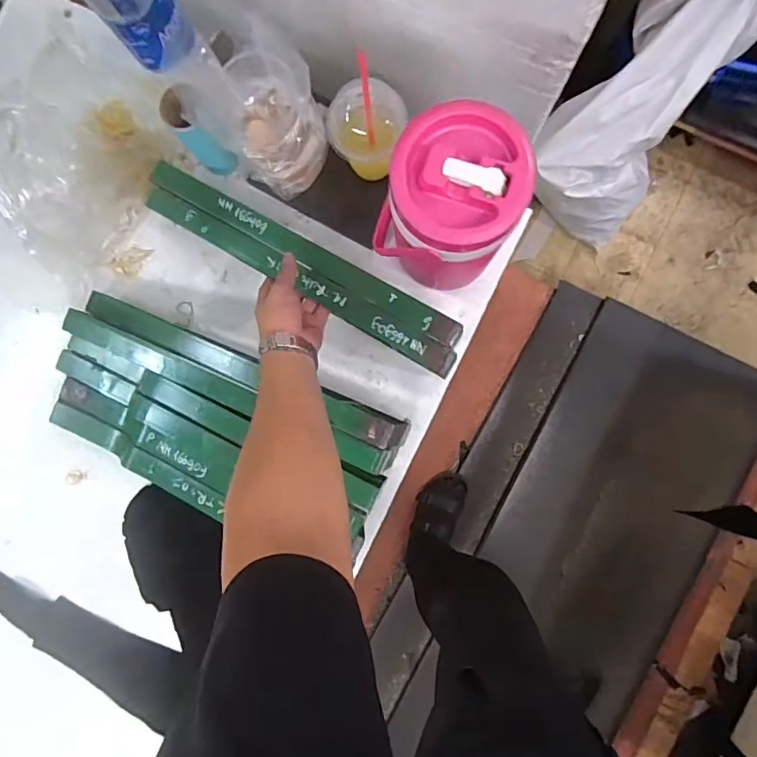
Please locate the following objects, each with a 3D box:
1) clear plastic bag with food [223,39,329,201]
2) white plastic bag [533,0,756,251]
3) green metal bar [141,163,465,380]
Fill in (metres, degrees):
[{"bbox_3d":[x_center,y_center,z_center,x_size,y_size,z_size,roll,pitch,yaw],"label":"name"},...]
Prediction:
[{"bbox_3d":[-0.124,-0.311,0.616,0.118,0.156,0.097,-33,87,2],"label":"clear plastic bag with food"},{"bbox_3d":[0.587,-0.615,1.140,0.309,0.202,0.659,30,131,3],"label":"white plastic bag"},{"bbox_3d":[-0.103,-0.149,0.641,0.462,0.031,0.068,31,91,8],"label":"green metal bar"}]

